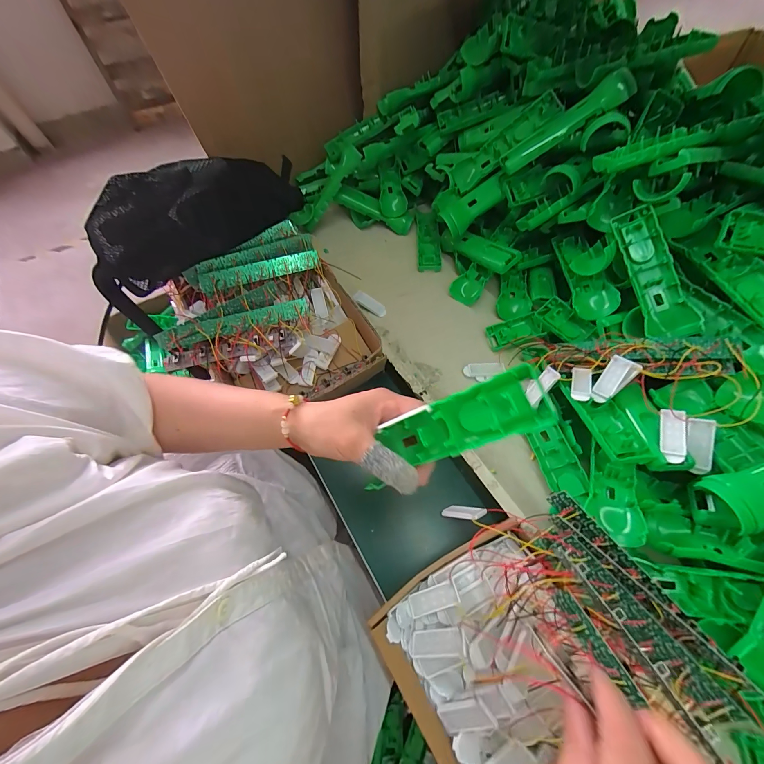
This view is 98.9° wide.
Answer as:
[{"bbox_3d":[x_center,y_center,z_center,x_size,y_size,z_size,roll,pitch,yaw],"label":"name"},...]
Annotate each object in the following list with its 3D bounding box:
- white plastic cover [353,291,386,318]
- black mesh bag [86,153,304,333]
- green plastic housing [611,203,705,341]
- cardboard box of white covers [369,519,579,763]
[{"bbox_3d":[-0.019,-0.124,0.527,0.057,0.013,0.018,32,66,-9],"label":"white plastic cover"},{"bbox_3d":[-0.237,-0.201,0.427,0.072,0.135,0.277,38,70,21],"label":"black mesh bag"},{"bbox_3d":[0.324,-0.129,0.391,0.045,0.023,0.160,-20,88,33],"label":"green plastic housing"},{"bbox_3d":[0.109,0.269,0.295,0.170,0.057,0.205,-26,64,-10],"label":"cardboard box of white covers"}]

